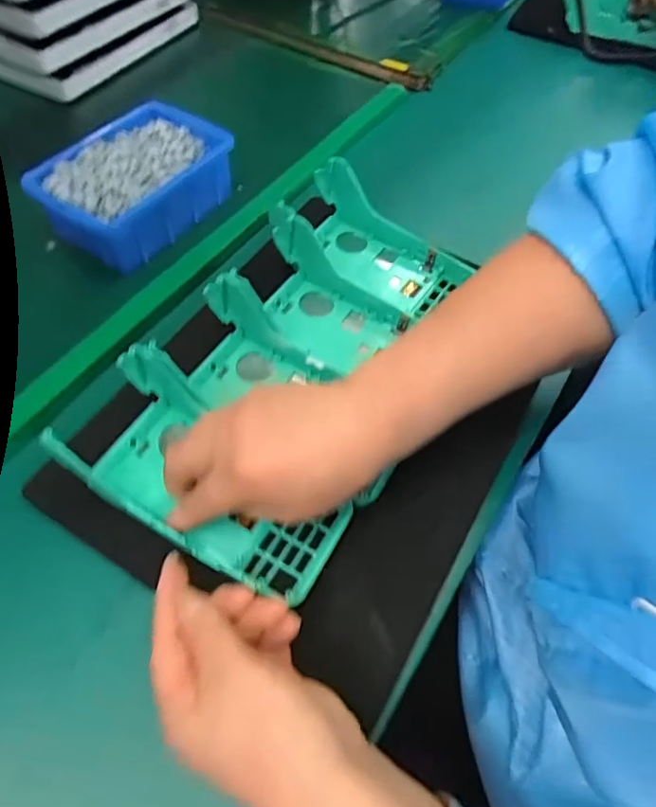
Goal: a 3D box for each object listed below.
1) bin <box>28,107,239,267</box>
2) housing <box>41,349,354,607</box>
[{"bbox_3d":[-0.158,-0.184,0.443,0.101,0.053,0.152,38,64,20],"label":"bin"},{"bbox_3d":[-0.074,0.039,0.319,0.176,0.054,0.089,26,60,14],"label":"housing"}]

